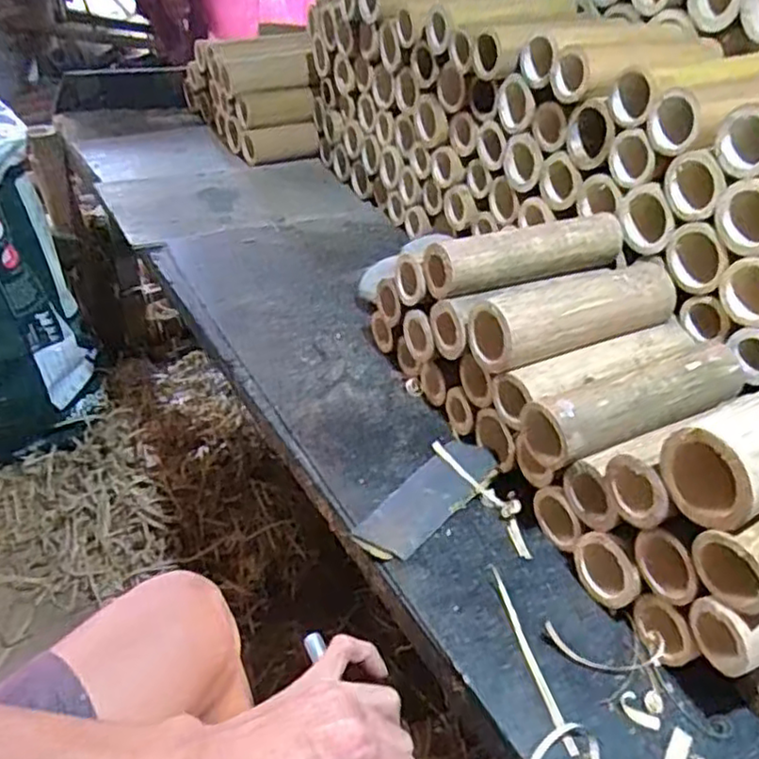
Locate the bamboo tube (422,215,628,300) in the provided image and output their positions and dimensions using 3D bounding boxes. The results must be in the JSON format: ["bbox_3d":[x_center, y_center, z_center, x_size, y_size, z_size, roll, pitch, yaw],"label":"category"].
[{"bbox_3d":[0.131,-0.112,0.591,0.184,0.042,0.038,-12,45,-16],"label":"bamboo tube"}]

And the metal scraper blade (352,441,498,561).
[{"bbox_3d":[0.042,0.092,0.545,0.050,0.005,0.136,26,44,27],"label":"metal scraper blade"}]

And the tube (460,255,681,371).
[{"bbox_3d":[0.167,-0.057,0.553,0.183,0.057,0.053,-13,45,-16],"label":"tube"}]

